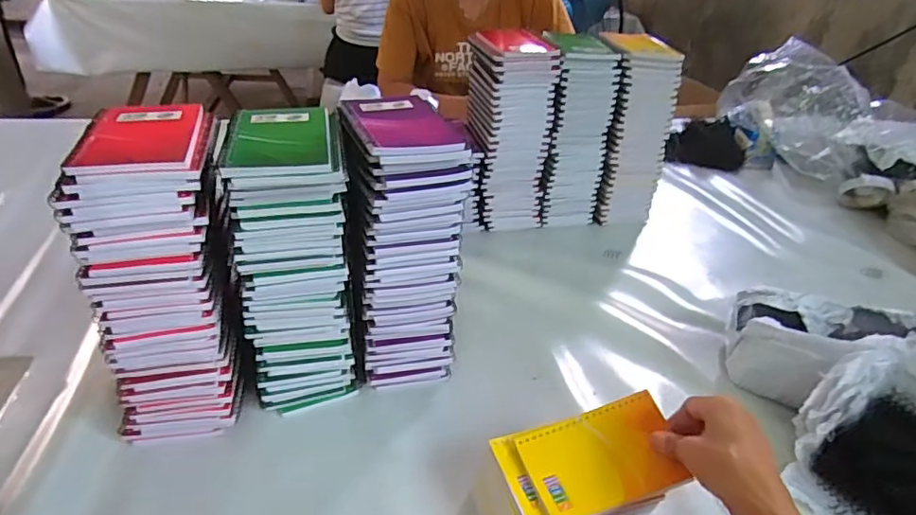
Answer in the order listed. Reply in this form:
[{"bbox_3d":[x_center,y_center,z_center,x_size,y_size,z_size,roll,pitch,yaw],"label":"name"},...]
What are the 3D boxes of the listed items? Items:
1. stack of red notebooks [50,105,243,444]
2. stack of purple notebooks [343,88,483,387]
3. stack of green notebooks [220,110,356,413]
[{"bbox_3d":[-0.264,0.023,0.511,0.116,0.272,0.135,-10,35,-20],"label":"stack of red notebooks"},{"bbox_3d":[-0.058,-0.008,0.578,0.106,0.275,0.115,-8,35,-17],"label":"stack of purple notebooks"},{"bbox_3d":[-0.151,0.014,0.538,0.095,0.273,0.118,-3,33,-9],"label":"stack of green notebooks"}]

